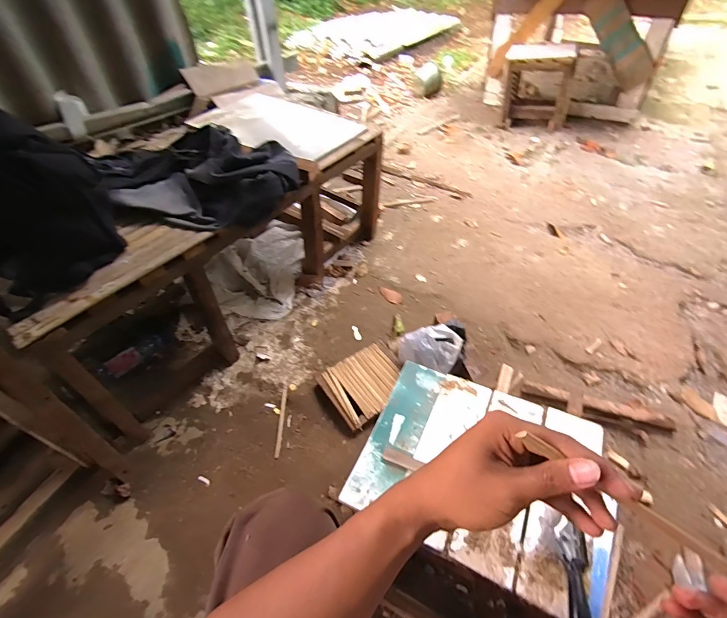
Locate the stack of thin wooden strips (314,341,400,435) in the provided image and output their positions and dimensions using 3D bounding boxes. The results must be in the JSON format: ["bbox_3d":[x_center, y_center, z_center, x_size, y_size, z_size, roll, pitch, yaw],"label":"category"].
[{"bbox_3d":[0.009,0.210,1.087,0.229,0.040,0.194,-26,48,-24],"label":"stack of thin wooden strips"}]

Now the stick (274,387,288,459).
[{"bbox_3d":[-0.221,0.300,1.029,0.013,0.013,0.202,-2,43,0],"label":"stick"}]

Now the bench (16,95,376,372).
[{"bbox_3d":[-0.443,-0.221,1.194,0.546,0.497,1.119,20,47,22],"label":"bench"}]

